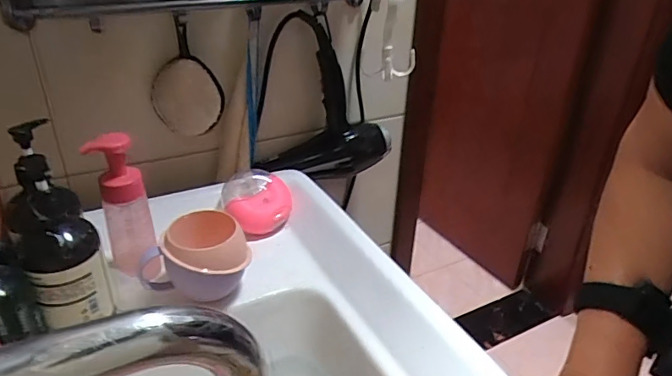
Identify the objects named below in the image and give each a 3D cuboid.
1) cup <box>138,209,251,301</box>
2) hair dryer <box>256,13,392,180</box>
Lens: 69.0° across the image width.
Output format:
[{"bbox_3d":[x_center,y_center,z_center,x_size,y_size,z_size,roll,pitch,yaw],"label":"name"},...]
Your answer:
[{"bbox_3d":[-0.157,0.086,0.555,0.111,0.089,0.078,-17,34,-30],"label":"cup"},{"bbox_3d":[-0.015,-0.135,0.799,0.226,0.236,0.086,-18,34,-30],"label":"hair dryer"}]

